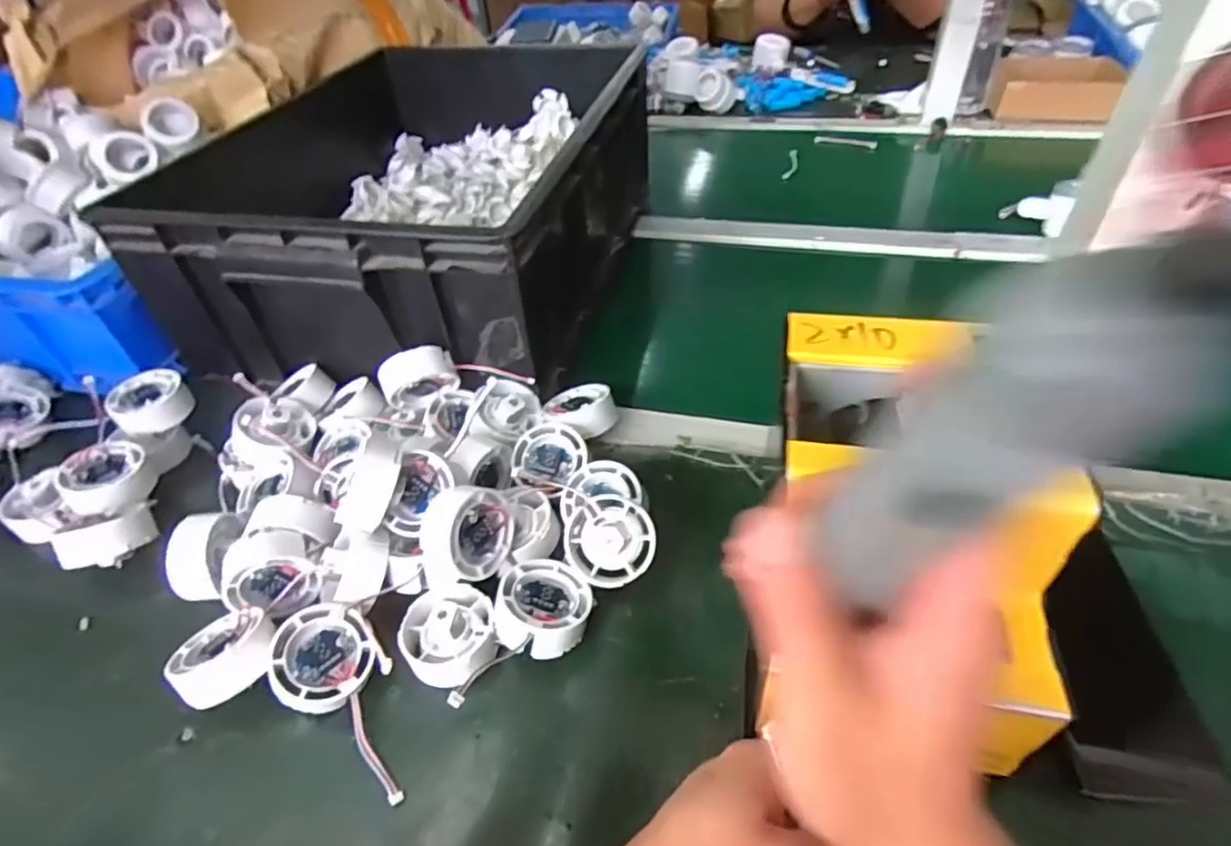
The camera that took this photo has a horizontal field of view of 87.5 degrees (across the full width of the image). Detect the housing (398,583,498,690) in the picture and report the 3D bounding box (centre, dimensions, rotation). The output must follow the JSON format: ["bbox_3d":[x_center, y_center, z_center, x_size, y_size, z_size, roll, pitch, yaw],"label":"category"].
[{"bbox_3d":[-0.097,0.127,0.379,0.052,0.031,0.060,-20,46,-14],"label":"housing"}]

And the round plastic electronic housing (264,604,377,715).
[{"bbox_3d":[-0.167,0.134,0.365,0.054,0.028,0.054,15,52,-21],"label":"round plastic electronic housing"}]

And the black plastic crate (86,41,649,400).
[{"bbox_3d":[-0.191,-0.234,0.659,0.384,0.166,0.472,7,45,12],"label":"black plastic crate"}]

